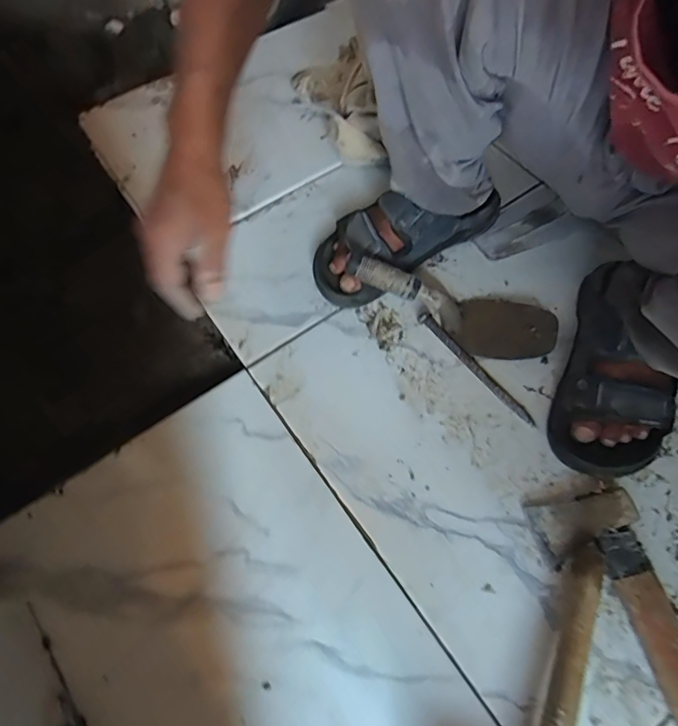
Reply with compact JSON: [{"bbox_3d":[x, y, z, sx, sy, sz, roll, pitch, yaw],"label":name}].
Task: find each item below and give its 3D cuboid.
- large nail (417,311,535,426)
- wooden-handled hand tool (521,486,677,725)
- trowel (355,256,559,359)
[{"bbox_3d":[0.154,0.004,0.539,0.017,0.013,0.174,-35,68,-15],"label":"large nail"},{"bbox_3d":[0.264,0.248,0.412,0.090,0.029,0.268,-13,64,-6],"label":"wooden-handled hand tool"},{"bbox_3d":[0.133,-0.070,0.550,0.236,0.056,0.086,23,66,-2],"label":"trowel"}]

